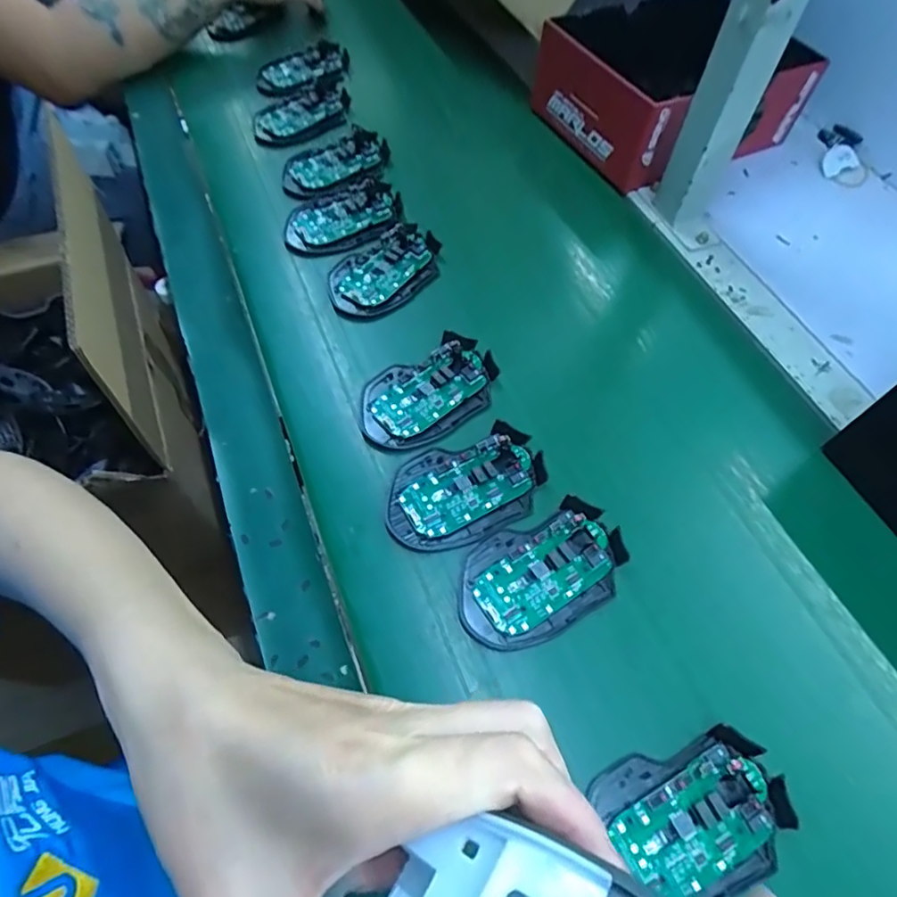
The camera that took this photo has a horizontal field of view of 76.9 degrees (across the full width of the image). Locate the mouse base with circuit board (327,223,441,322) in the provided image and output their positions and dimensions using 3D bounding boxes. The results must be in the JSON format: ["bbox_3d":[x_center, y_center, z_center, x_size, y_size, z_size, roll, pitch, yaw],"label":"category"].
[{"bbox_3d":[-0.056,-0.157,0.504,0.108,0.021,0.070,-34,67,-20],"label":"mouse base with circuit board"}]

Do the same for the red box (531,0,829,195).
[{"bbox_3d":[0.234,-0.382,0.603,0.228,0.103,0.188,-32,66,-19],"label":"red box"}]

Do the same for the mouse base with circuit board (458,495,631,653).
[{"bbox_3d":[0.060,0.080,0.366,0.115,0.015,0.072,-28,65,-17],"label":"mouse base with circuit board"}]

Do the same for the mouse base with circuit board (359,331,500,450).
[{"bbox_3d":[-0.014,-0.043,0.435,0.112,0.021,0.071,-26,64,-16],"label":"mouse base with circuit board"}]

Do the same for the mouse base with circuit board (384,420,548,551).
[{"bbox_3d":[0.012,0.027,0.395,0.113,0.018,0.071,-21,63,-14],"label":"mouse base with circuit board"}]

